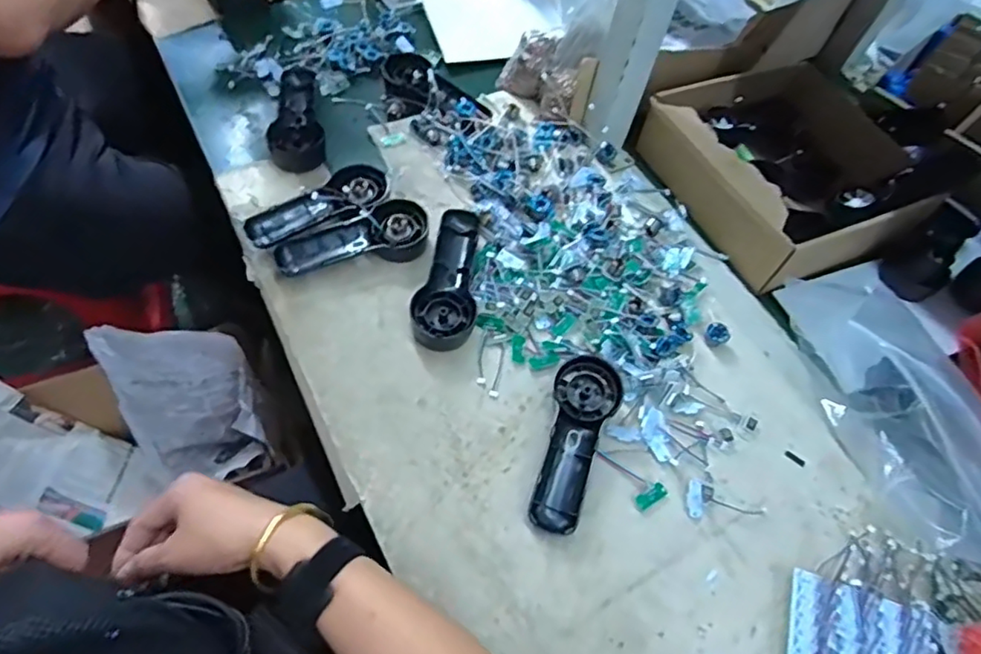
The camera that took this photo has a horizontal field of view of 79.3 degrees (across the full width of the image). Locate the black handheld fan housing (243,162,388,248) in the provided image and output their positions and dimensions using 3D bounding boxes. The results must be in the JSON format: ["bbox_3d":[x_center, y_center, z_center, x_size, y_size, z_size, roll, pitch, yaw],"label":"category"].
[{"bbox_3d":[-0.170,-0.116,0.603,0.148,0.033,0.056,-36,68,-26],"label":"black handheld fan housing"}]

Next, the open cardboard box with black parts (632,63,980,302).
[{"bbox_3d":[0.349,-0.189,0.684,0.267,0.094,0.245,-21,63,-18],"label":"open cardboard box with black parts"}]

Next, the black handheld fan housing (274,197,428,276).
[{"bbox_3d":[-0.137,-0.085,0.592,0.147,0.032,0.058,-14,61,-16],"label":"black handheld fan housing"}]

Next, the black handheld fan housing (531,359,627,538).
[{"bbox_3d":[0.074,0.096,0.499,0.053,0.025,0.150,16,57,3],"label":"black handheld fan housing"}]

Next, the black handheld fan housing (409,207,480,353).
[{"bbox_3d":[-0.040,-0.051,0.575,0.058,0.028,0.149,7,57,-2],"label":"black handheld fan housing"}]

